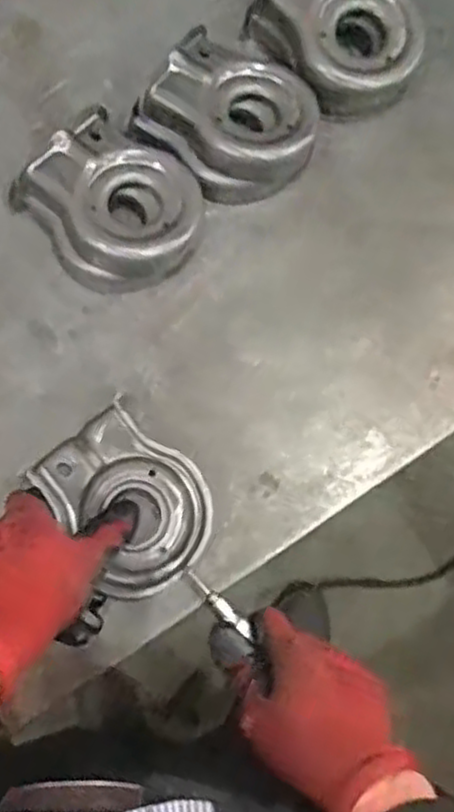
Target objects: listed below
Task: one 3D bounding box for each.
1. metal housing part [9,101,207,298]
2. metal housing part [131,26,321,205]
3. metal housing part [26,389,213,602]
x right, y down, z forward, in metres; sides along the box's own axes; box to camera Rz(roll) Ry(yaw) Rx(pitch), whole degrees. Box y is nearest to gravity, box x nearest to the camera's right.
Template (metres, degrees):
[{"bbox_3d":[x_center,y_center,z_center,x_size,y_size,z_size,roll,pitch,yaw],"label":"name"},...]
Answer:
[{"bbox_3d":[-0.084,-0.152,0.545,0.111,0.055,0.129,-41,78,-8],"label":"metal housing part"},{"bbox_3d":[0.004,-0.222,0.557,0.126,0.050,0.113,38,80,10],"label":"metal housing part"},{"bbox_3d":[-0.067,0.064,0.499,0.091,0.023,0.122,-40,78,-8],"label":"metal housing part"}]

